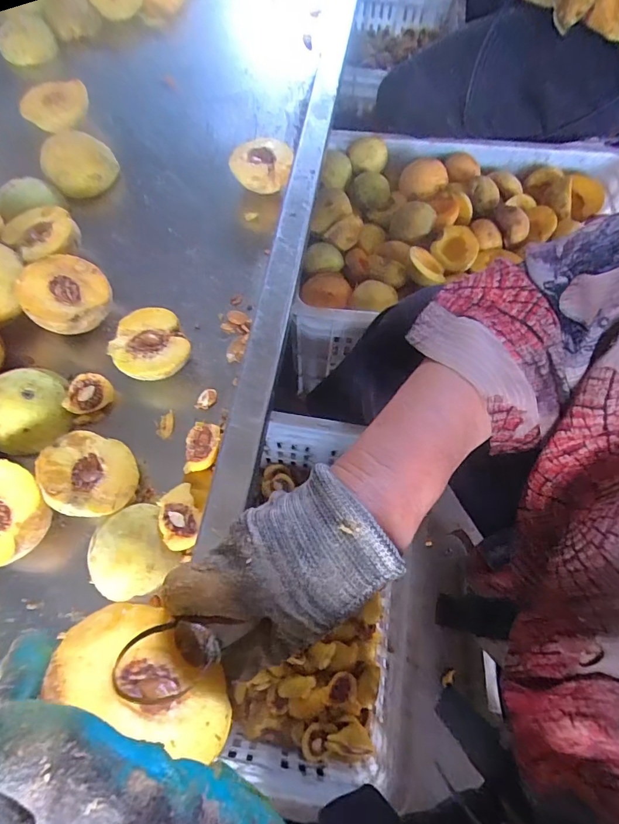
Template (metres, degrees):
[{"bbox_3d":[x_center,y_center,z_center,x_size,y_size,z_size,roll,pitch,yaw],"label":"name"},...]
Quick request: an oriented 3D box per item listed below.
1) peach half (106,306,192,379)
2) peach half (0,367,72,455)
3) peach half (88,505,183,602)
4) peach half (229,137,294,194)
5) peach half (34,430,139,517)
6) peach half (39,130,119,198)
[{"bbox_3d":[-0.130,-0.051,0.363,0.057,0.033,0.064,-23,70,-11],"label":"peach half"},{"bbox_3d":[-0.221,-0.003,0.336,0.058,0.033,0.060,1,67,-2],"label":"peach half"},{"bbox_3d":[-0.123,0.097,0.302,0.055,0.033,0.057,1,67,-2],"label":"peach half"},{"bbox_3d":[-0.049,-0.252,0.452,0.061,0.037,0.060,1,67,-2],"label":"peach half"},{"bbox_3d":[-0.160,0.049,0.315,0.063,0.028,0.063,15,60,-23],"label":"peach half"},{"bbox_3d":[-0.234,-0.252,0.442,0.070,0.041,0.051,-24,70,-11],"label":"peach half"}]

